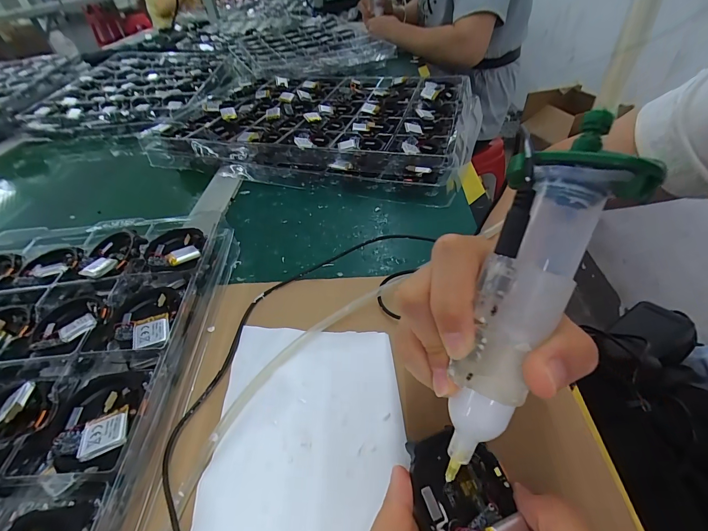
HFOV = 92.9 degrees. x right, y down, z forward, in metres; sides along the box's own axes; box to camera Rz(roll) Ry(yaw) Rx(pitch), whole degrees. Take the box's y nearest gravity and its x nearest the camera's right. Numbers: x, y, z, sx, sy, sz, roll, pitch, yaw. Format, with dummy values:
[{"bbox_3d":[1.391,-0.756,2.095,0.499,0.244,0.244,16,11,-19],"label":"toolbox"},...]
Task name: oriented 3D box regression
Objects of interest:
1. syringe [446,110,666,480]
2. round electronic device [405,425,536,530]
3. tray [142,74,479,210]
[{"bbox_3d":[0.068,0.015,0.137,0.042,0.145,0.033,23,7,25],"label":"syringe"},{"bbox_3d":[0.052,0.108,0.153,0.046,0.013,0.062,-12,44,-8],"label":"round electronic device"},{"bbox_3d":[-0.053,-0.234,0.529,0.474,0.041,0.324,11,46,15],"label":"tray"}]

